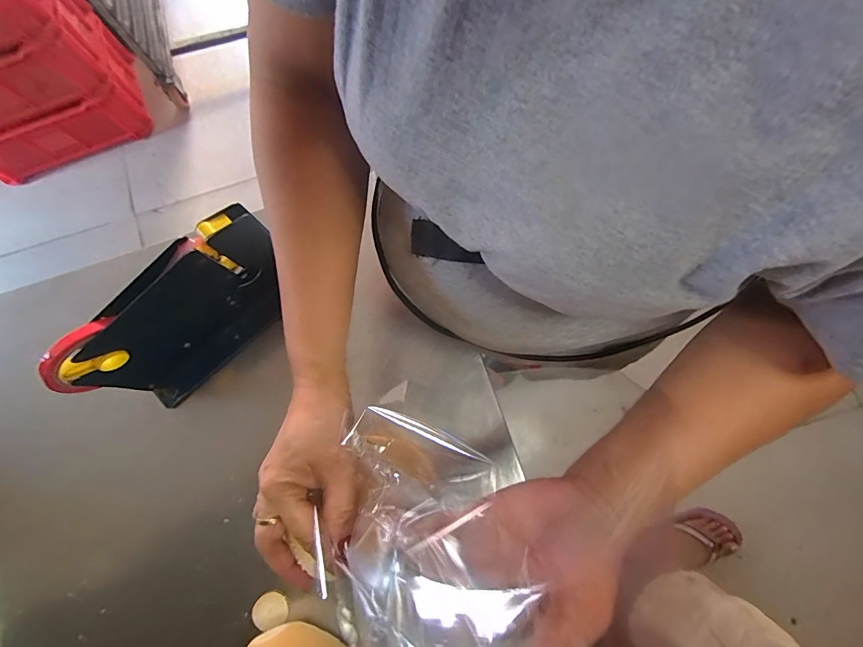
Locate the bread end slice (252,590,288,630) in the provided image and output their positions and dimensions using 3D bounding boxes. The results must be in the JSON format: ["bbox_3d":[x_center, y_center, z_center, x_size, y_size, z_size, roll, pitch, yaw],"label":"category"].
[{"bbox_3d":[-0.165,0.290,0.430,0.037,0.006,0.030,-21,79,-3],"label":"bread end slice"}]

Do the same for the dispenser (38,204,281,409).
[{"bbox_3d":[-0.236,-0.007,0.419,0.050,0.151,0.214,42,82,9],"label":"dispenser"}]

